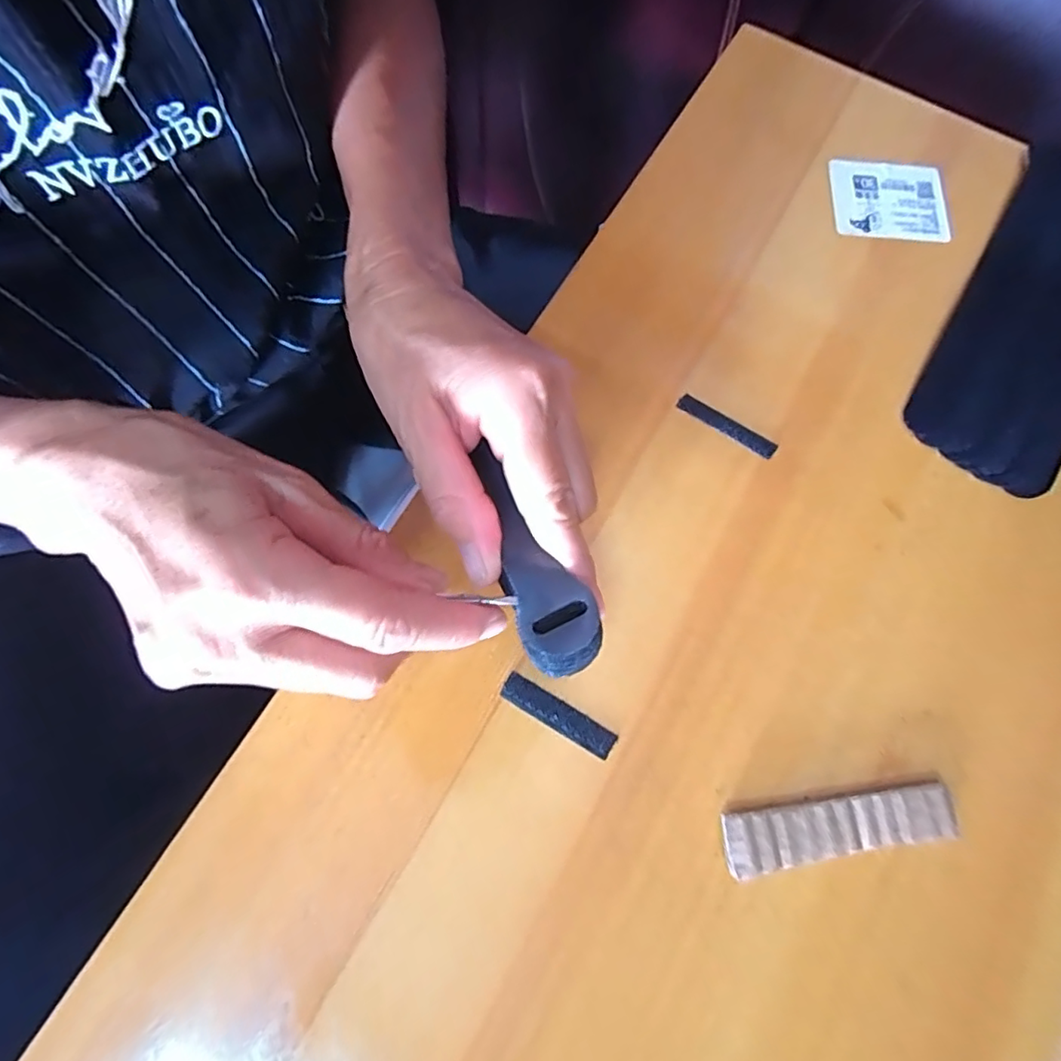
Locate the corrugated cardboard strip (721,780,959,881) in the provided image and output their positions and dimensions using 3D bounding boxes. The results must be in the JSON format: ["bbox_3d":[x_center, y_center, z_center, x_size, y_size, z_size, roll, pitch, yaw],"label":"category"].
[{"bbox_3d":[0.112,0.107,0.211,0.082,0.008,0.020,-10,74,-5],"label":"corrugated cardboard strip"}]

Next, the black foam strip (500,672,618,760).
[{"bbox_3d":[0.011,0.070,0.221,0.046,0.004,0.011,31,75,7],"label":"black foam strip"}]

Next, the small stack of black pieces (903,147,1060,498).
[{"bbox_3d":[0.251,-0.112,0.282,0.068,0.011,0.209,32,75,8],"label":"small stack of black pieces"}]

